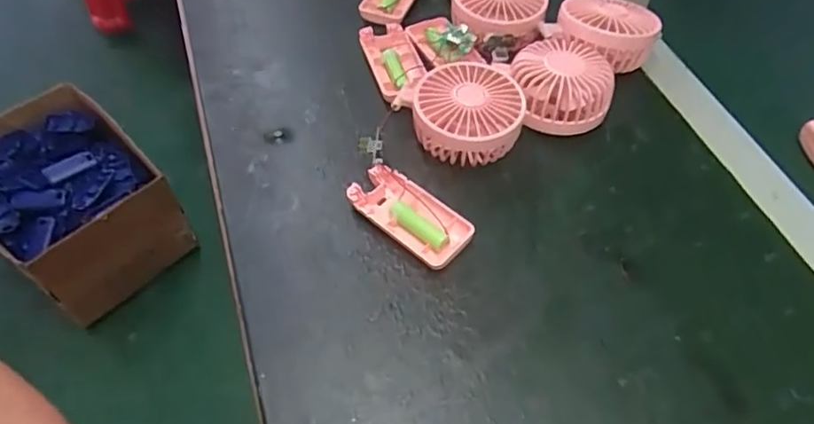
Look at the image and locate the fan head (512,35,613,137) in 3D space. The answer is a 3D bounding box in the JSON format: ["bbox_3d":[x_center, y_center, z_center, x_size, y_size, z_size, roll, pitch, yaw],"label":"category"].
[{"bbox_3d":[0.131,-0.107,0.502,0.077,0.047,0.079,1,53,-1],"label":"fan head"}]

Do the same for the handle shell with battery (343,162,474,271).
[{"bbox_3d":[0.001,0.003,0.438,0.093,0.018,0.044,34,60,21],"label":"handle shell with battery"}]

